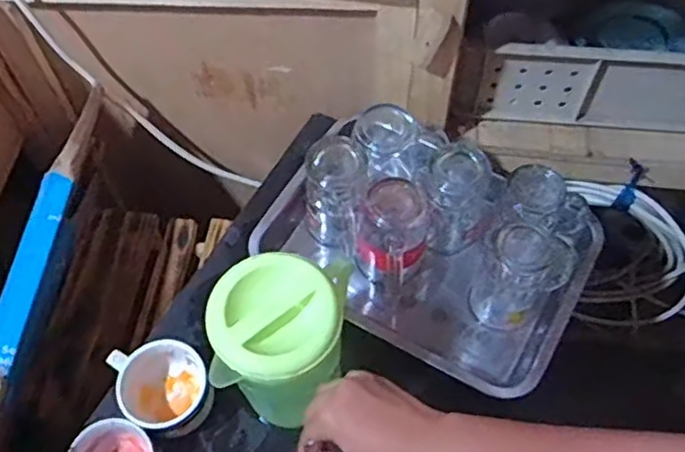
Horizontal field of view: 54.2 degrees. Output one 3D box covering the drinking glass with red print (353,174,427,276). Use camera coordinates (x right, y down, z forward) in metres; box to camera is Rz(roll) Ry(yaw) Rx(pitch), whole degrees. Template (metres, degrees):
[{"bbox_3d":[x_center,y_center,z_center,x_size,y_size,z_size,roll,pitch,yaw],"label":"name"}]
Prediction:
[{"bbox_3d":[0.057,0.007,0.733,0.069,0.113,0.088,33,66,17],"label":"drinking glass with red print"}]

